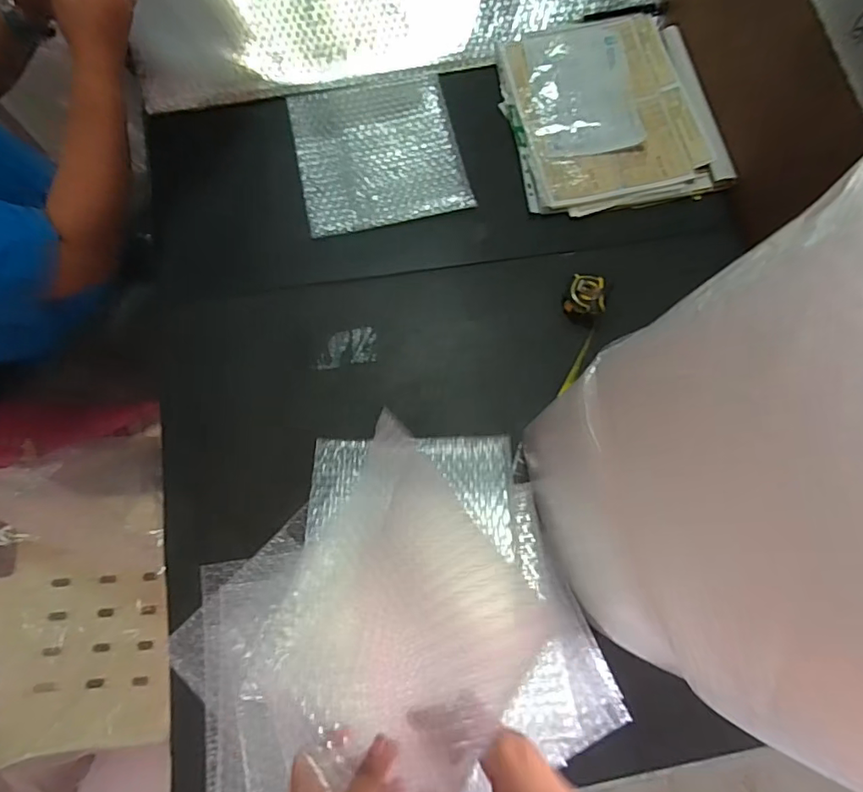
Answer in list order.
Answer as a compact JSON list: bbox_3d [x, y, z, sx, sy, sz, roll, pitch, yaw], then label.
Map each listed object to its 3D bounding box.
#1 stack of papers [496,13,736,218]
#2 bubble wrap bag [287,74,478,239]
[{"bbox_3d":[0.258,-0.423,0.768,0.282,0.028,0.317,-9,74,-3],"label":"stack of papers"},{"bbox_3d":[-0.079,-0.360,0.760,0.226,0.009,0.252,-12,72,-3],"label":"bubble wrap bag"}]

